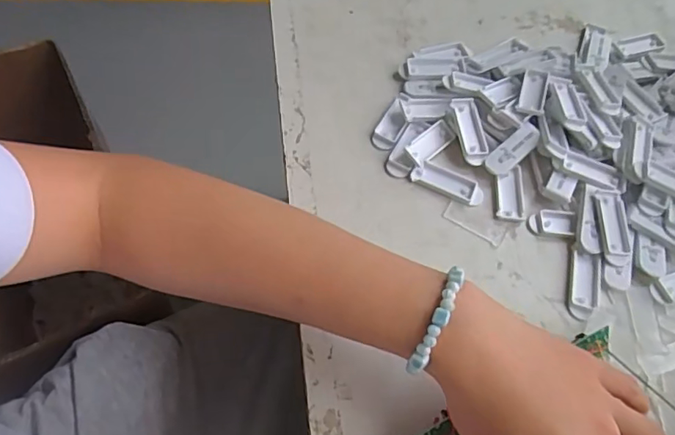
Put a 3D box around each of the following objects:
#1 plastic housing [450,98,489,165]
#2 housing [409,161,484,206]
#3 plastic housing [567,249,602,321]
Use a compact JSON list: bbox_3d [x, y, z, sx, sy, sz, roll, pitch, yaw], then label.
[{"bbox_3d":[0.107,-0.070,0.426,0.021,0.013,0.056,-8,63,-8],"label":"plastic housing"},{"bbox_3d":[0.086,-0.027,0.412,0.056,0.006,0.020,23,63,9],"label":"housing"},{"bbox_3d":[0.177,0.049,0.379,0.020,0.005,0.051,15,62,4],"label":"plastic housing"}]

